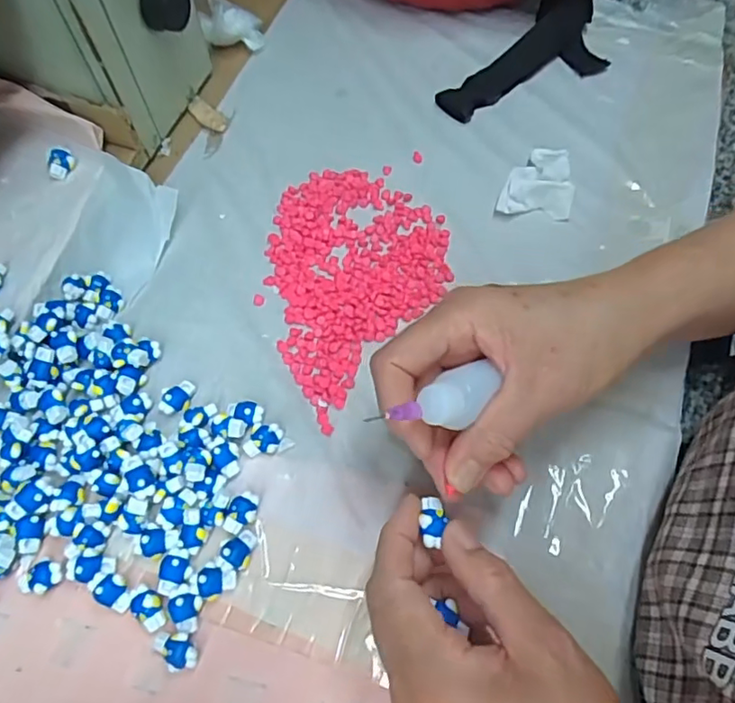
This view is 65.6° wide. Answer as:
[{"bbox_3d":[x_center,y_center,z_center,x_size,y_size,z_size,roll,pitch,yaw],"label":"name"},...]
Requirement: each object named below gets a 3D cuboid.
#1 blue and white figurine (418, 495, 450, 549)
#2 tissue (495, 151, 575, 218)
[{"bbox_3d":[0.029,0.073,0.248,0.011,0.006,0.022,6,50,2],"label":"blue and white figurine"},{"bbox_3d":[0.113,-0.118,0.382,0.045,0.019,0.057,7,63,3],"label":"tissue"}]

